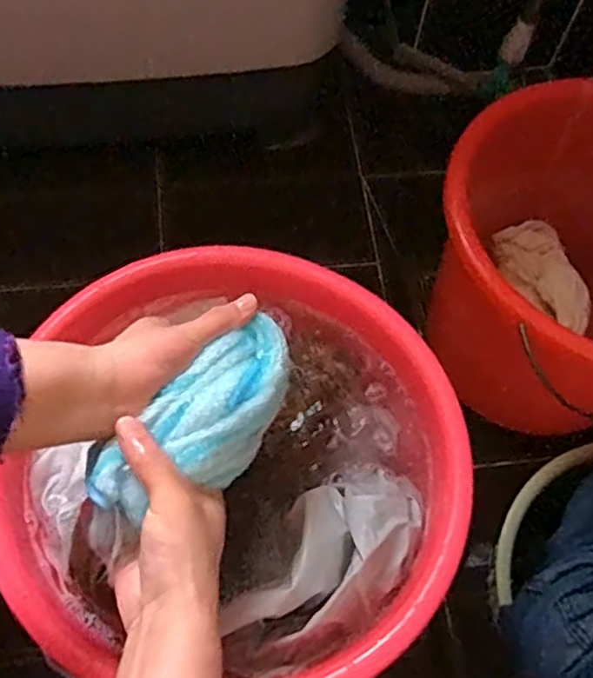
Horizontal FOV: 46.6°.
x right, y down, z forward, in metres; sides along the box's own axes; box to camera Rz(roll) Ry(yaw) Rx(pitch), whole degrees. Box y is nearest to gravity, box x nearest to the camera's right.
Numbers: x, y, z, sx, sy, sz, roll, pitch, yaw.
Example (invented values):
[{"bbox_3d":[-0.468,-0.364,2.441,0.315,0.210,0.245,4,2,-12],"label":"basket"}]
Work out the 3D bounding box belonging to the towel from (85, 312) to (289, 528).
[{"bbox_3d":[-0.058,0.052,0.444,0.064,0.047,0.161,39,61,16],"label":"towel"}]

